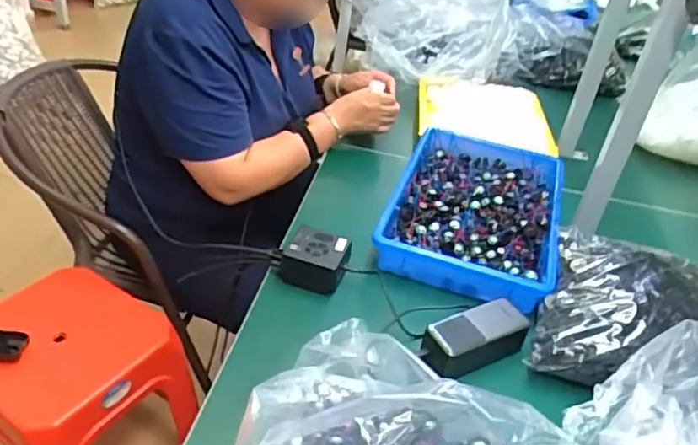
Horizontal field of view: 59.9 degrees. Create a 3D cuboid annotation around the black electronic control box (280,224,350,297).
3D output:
[{"bbox_3d":[-0.044,0.050,0.808,0.080,0.054,0.064,19,38,15],"label":"black electronic control box"}]

